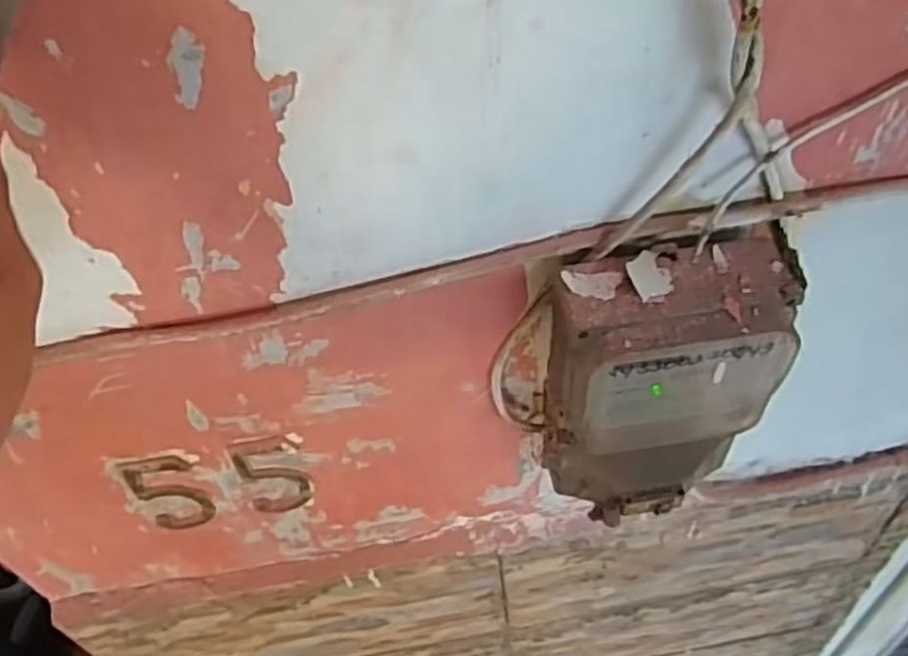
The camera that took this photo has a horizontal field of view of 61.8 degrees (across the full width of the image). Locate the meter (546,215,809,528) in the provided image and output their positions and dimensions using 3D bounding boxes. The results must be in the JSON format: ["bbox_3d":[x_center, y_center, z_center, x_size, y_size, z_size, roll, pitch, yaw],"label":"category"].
[{"bbox_3d":[0.138,0.037,0.494,0.151,0.200,0.080,-10,49,-3],"label":"meter"}]

